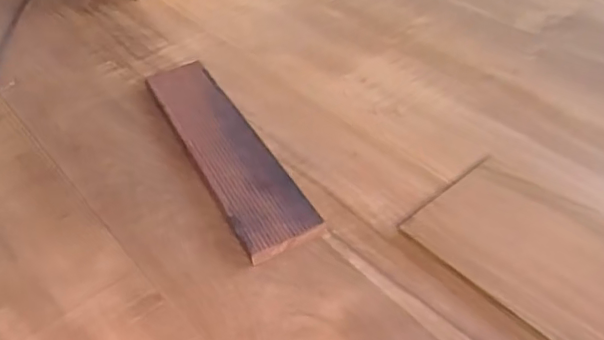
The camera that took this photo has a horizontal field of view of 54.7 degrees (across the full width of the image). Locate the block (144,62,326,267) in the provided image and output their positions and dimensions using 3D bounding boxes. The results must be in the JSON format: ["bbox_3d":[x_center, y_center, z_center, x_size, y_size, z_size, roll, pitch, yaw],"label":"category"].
[{"bbox_3d":[-0.101,-0.032,0.757,0.091,0.025,0.385,-23,46,-17],"label":"block"}]

